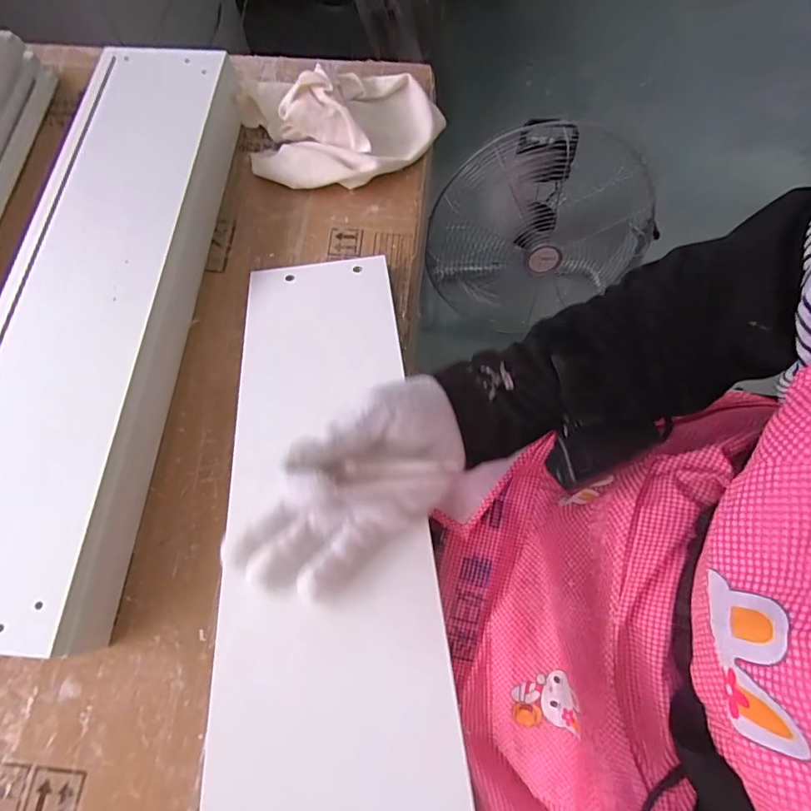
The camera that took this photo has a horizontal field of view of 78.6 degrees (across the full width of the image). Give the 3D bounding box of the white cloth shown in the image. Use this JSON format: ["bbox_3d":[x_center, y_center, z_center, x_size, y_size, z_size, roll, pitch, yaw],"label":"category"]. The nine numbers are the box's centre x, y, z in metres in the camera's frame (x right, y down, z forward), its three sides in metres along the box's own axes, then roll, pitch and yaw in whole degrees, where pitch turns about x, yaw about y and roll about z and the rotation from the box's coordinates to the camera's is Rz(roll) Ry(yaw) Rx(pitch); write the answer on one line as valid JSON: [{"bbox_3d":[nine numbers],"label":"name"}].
[{"bbox_3d":[-0.073,-0.305,0.539,0.223,0.058,0.160,0,68,0],"label":"white cloth"}]

